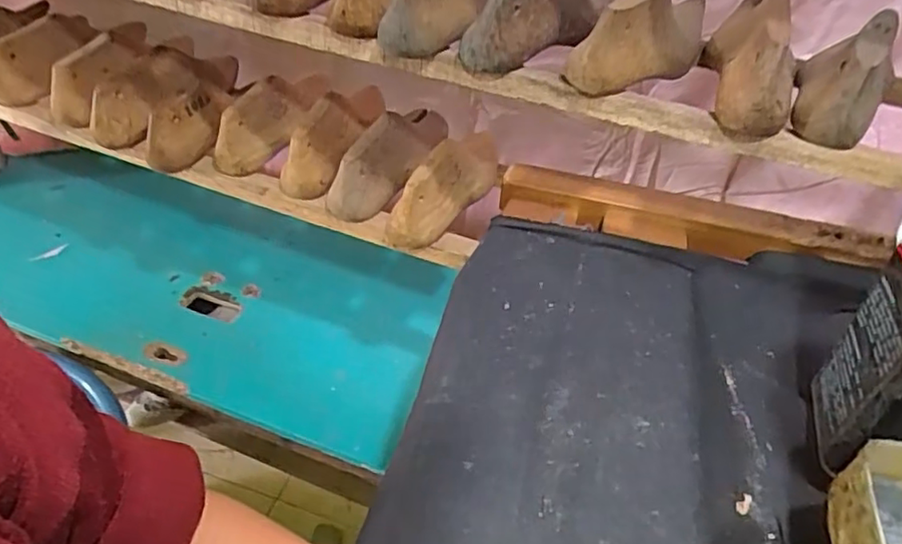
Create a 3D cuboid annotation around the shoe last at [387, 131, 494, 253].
[{"bbox_3d":[0.011,-0.120,0.717,0.061,0.078,0.252,22,45,17],"label":"shoe last"}]

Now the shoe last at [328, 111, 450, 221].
[{"bbox_3d":[-0.057,-0.153,0.738,0.066,0.072,0.241,19,44,14],"label":"shoe last"}]

